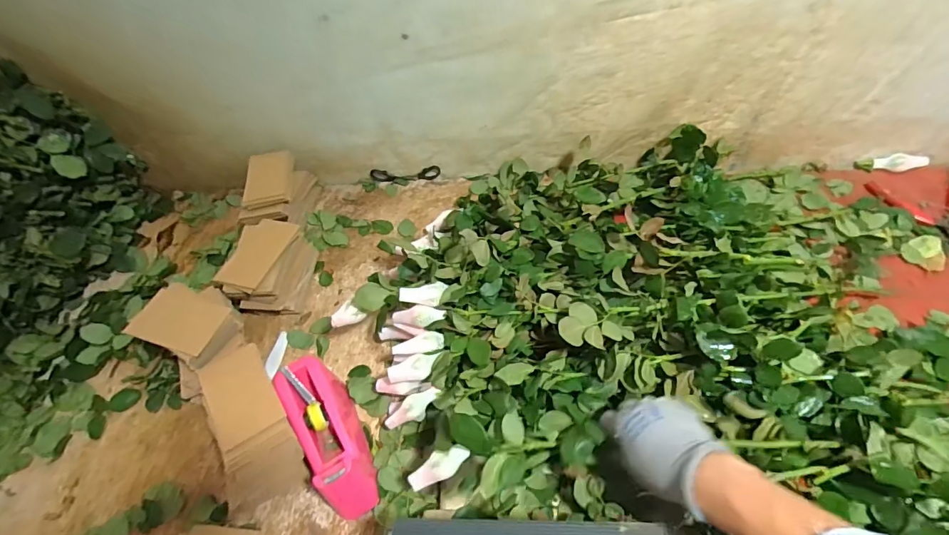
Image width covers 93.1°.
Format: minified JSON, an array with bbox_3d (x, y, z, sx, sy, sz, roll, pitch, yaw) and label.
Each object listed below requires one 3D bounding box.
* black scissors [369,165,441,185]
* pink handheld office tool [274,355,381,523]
[{"bbox_3d":[-0.151,-0.202,0.987,0.150,0.037,0.021,-1,52,5],"label":"black scissors"},{"bbox_3d":[-0.194,0.226,0.608,0.070,0.097,0.198,-27,54,-15],"label":"pink handheld office tool"}]

